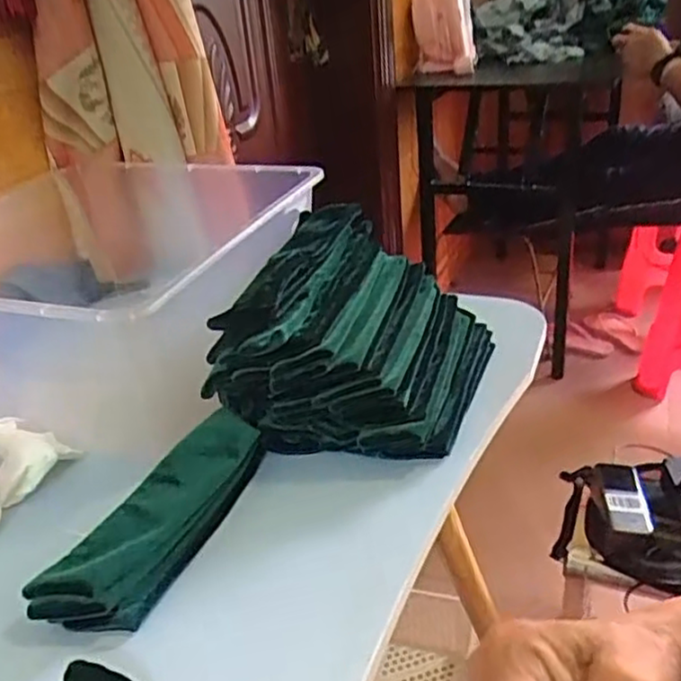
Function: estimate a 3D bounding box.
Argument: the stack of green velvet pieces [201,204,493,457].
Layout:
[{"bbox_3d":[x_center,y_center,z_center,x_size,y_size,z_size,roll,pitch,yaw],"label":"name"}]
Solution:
[{"bbox_3d":[0.014,-0.011,0.555,0.179,0.119,0.184,7,33,21],"label":"stack of green velvet pieces"}]

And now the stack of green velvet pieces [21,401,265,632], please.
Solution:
[{"bbox_3d":[-0.113,0.115,0.450,0.052,0.041,0.170,12,35,27],"label":"stack of green velvet pieces"}]

